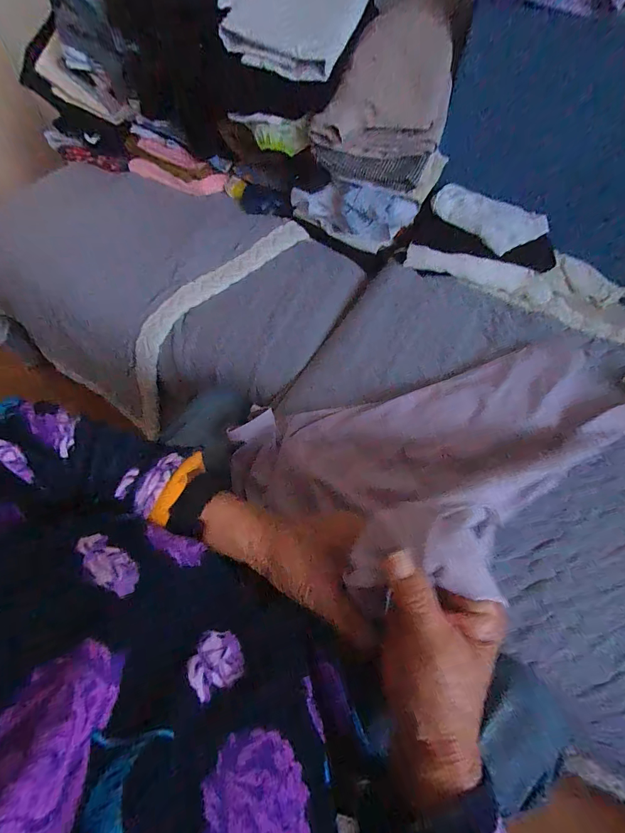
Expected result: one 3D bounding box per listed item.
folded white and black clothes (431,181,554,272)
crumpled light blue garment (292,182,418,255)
[{"bbox_3d":[0.318,-0.338,0.645,0.235,0.059,0.109,16,61,9],"label":"folded white and black clothes"},{"bbox_3d":[0.065,-0.382,0.683,0.246,0.104,0.048,21,62,12],"label":"crumpled light blue garment"}]

